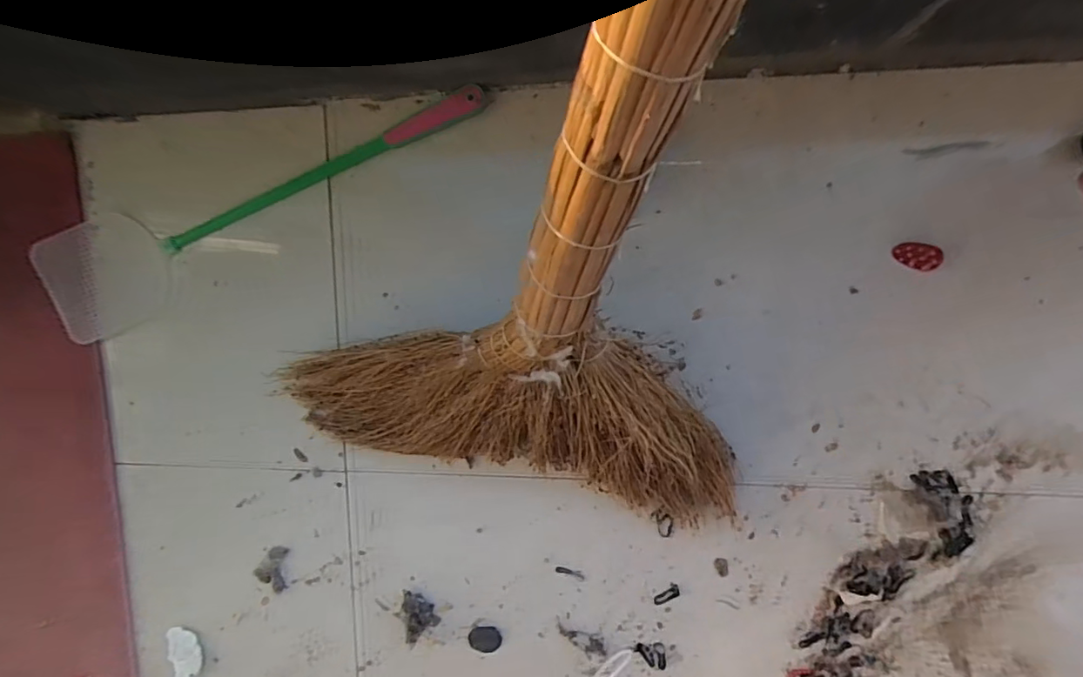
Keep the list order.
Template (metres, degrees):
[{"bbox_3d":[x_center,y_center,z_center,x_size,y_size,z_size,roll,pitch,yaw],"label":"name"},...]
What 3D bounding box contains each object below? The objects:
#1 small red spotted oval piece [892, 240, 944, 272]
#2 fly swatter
[{"bbox_3d":[0.320,-0.071,0.466,0.035,0.019,0.020,26,98,3],"label":"small red spotted oval piece"},{"bbox_3d":[-0.280,-0.130,0.531,0.490,0.023,0.106,-22,93,8],"label":"fly swatter"}]

